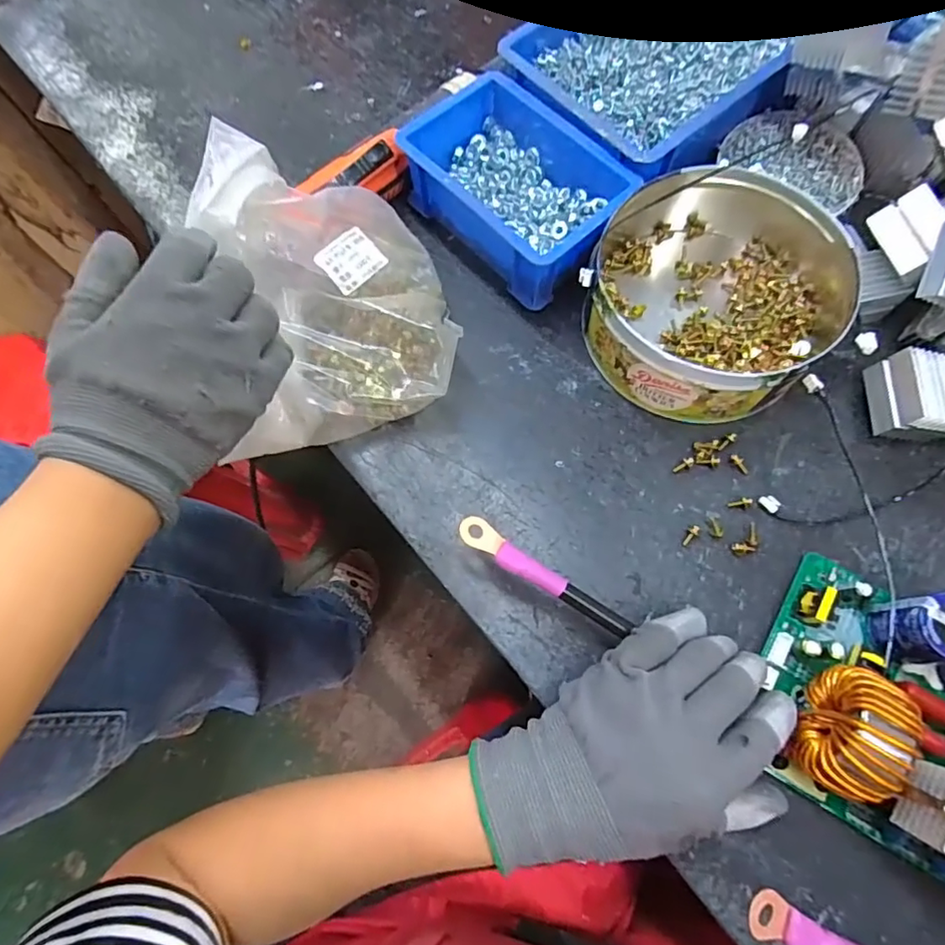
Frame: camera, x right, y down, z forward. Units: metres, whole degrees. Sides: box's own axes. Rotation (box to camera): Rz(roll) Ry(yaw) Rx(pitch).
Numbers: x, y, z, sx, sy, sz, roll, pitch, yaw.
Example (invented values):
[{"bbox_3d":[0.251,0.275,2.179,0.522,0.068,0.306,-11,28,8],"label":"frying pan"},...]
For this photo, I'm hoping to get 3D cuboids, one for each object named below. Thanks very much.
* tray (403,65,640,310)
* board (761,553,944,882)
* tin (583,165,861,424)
[{"bbox_3d":[0.029,-0.199,0.387,0.106,0.053,0.148,-41,74,-11],"label":"tray"},{"bbox_3d":[0.225,0.119,0.263,0.138,0.073,0.121,28,75,11],"label":"board"},{"bbox_3d":[0.152,-0.122,0.356,0.150,0.057,0.171,17,73,8],"label":"tin"}]

